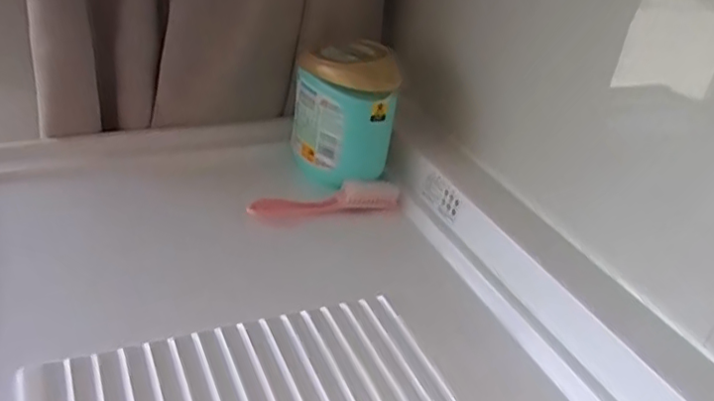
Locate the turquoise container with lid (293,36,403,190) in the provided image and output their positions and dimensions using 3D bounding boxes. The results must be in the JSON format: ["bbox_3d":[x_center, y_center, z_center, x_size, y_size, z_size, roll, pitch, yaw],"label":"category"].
[{"bbox_3d":[-0.018,-0.114,0.834,0.127,0.163,0.124,5,32,-4],"label":"turquoise container with lid"}]

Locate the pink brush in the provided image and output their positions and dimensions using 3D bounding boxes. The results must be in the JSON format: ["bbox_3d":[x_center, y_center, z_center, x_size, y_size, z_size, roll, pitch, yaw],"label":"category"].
[{"bbox_3d":[-0.037,-0.001,0.798,0.186,0.036,0.030,-6,35,-20],"label":"pink brush"}]

